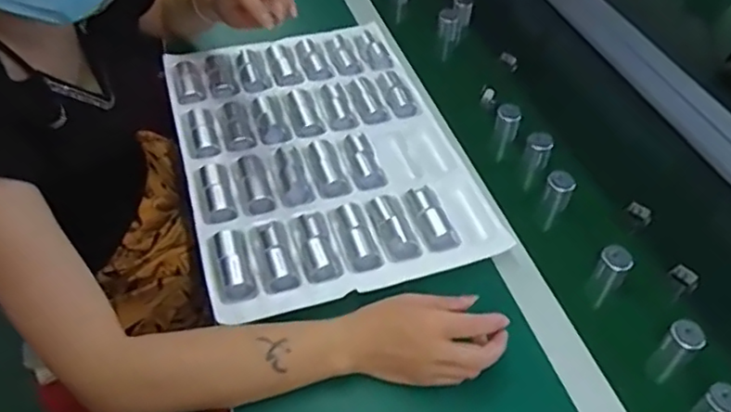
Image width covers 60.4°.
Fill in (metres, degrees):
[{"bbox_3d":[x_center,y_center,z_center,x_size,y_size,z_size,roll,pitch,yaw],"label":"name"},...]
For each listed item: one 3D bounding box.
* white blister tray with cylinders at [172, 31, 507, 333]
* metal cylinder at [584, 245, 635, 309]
[{"bbox_3d":[-0.056,-0.074,0.767,0.324,0.051,0.431,-14,47,-14],"label":"white blister tray with cylinders"},{"bbox_3d":[0.257,0.076,0.666,0.030,0.068,0.029,34,54,28],"label":"metal cylinder"}]

